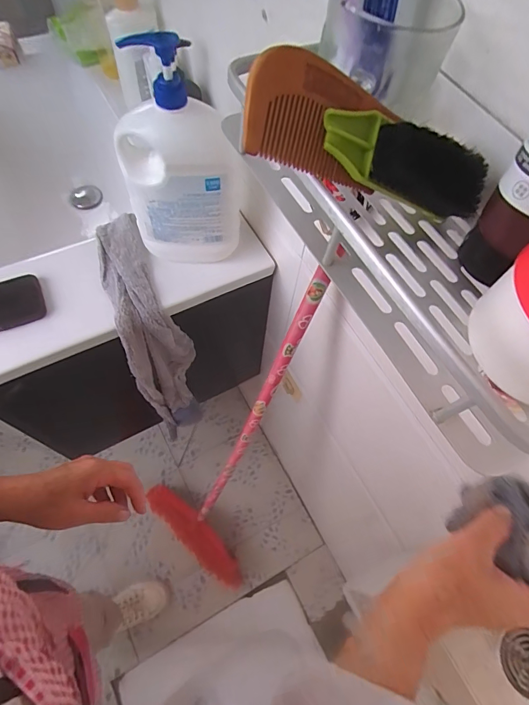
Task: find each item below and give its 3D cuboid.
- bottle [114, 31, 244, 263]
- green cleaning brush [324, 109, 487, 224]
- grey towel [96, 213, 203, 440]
[{"bbox_3d":[-0.110,-0.237,0.517,0.156,0.283,0.089,-5,67,-5],"label":"bottle"},{"bbox_3d":[0.084,-0.108,0.237,0.117,0.045,0.027,8,68,-30],"label":"green cleaning brush"},{"bbox_3d":[-0.206,0.016,0.770,0.146,0.504,0.206,-9,47,-4],"label":"grey towel"}]

